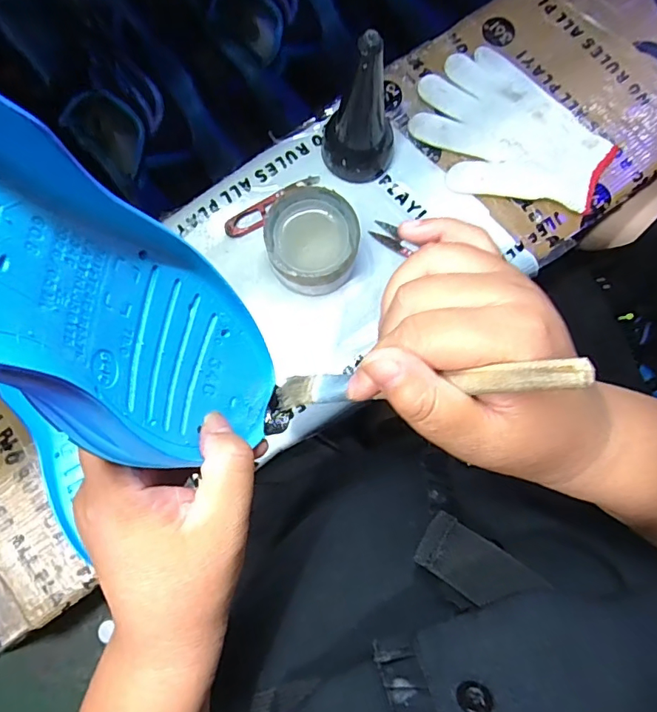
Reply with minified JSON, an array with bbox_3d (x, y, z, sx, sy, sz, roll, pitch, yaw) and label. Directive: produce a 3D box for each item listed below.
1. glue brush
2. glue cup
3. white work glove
[{"bbox_3d":[0.029,0.013,0.215,0.007,0.160,0.016,14,75,-41],"label":"glue brush"},{"bbox_3d":[-0.014,-0.101,0.445,0.079,0.050,0.086,0,82,0],"label":"glue cup"},{"bbox_3d":[0.178,-0.217,0.491,0.196,0.011,0.140,44,84,6],"label":"white work glove"}]

